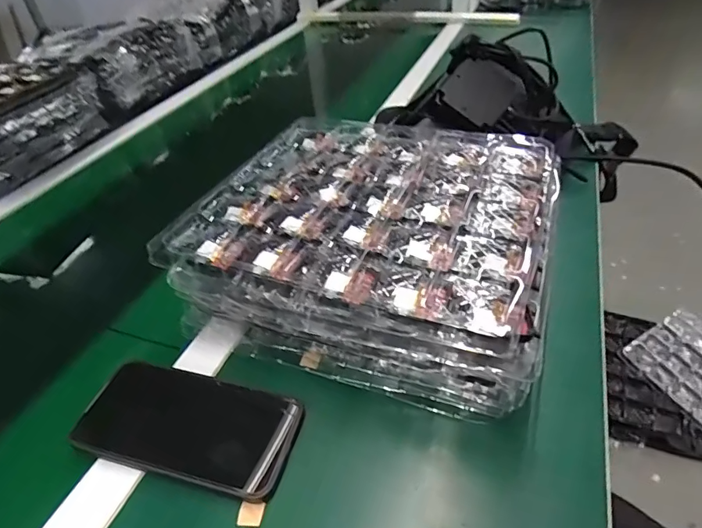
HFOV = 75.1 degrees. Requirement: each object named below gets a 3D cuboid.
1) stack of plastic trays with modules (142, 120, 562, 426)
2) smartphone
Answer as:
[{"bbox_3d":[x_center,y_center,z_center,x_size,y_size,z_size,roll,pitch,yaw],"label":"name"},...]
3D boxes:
[{"bbox_3d":[0.024,-0.023,0.430,0.291,0.103,0.264,11,42,19],"label":"stack of plastic trays with modules"},{"bbox_3d":[-0.119,0.116,0.338,0.156,0.011,0.077,10,43,13],"label":"smartphone"}]

